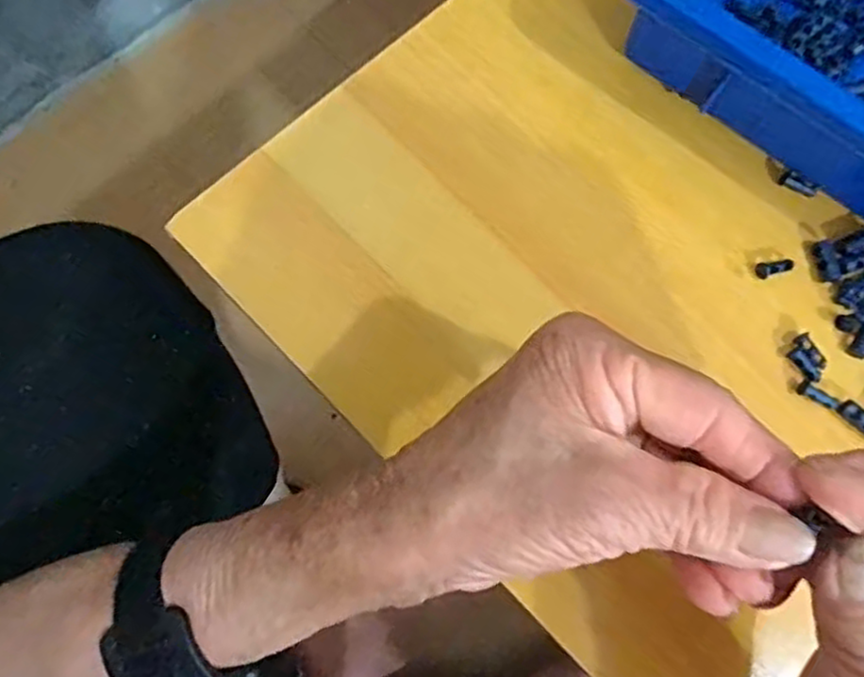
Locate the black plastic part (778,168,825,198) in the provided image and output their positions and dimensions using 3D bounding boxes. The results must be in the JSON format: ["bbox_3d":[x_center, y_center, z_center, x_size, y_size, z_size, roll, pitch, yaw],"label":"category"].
[{"bbox_3d":[0.168,-0.071,0.321,0.018,0.004,0.007,29,78,5],"label":"black plastic part"}]

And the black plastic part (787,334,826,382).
[{"bbox_3d":[0.162,0.008,0.301,0.014,0.004,0.018,-38,81,-9],"label":"black plastic part"}]

